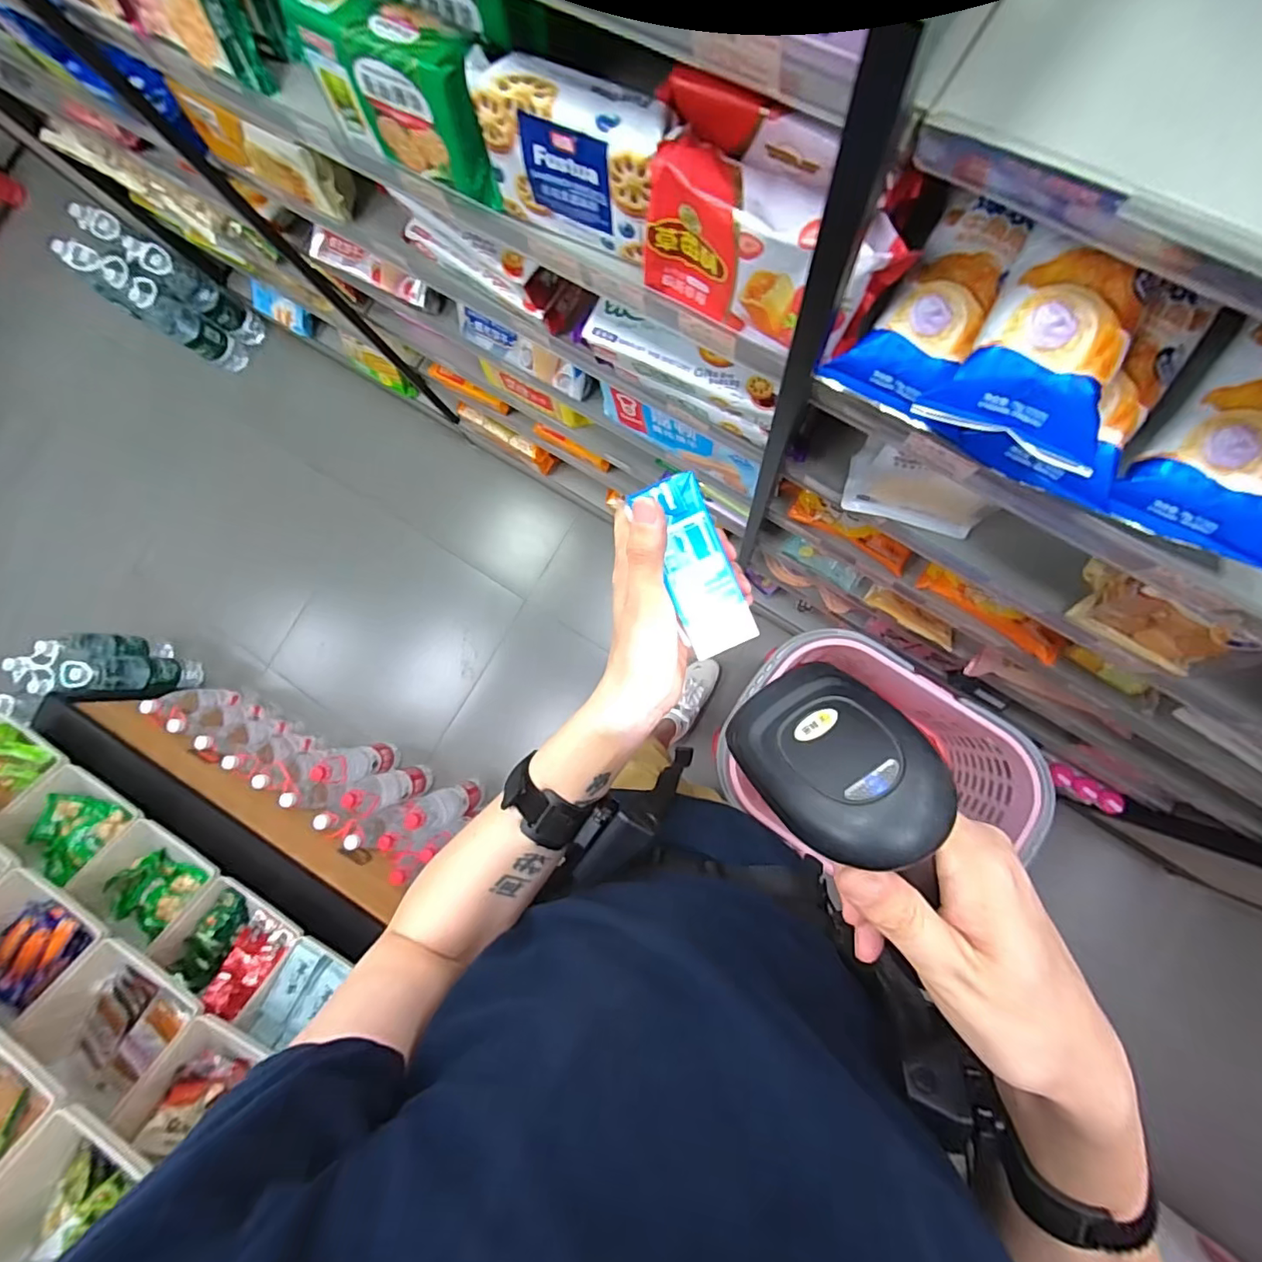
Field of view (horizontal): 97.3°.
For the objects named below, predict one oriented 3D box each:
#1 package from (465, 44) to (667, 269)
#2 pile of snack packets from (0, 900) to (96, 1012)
[{"bbox_3d":[-0.044,-0.370,0.433,0.154,0.086,0.069,30,90,9],"label":"package"},{"bbox_3d":[-1.032,0.559,0.959,0.136,0.039,0.184,41,91,9],"label":"pile of snack packets"}]

